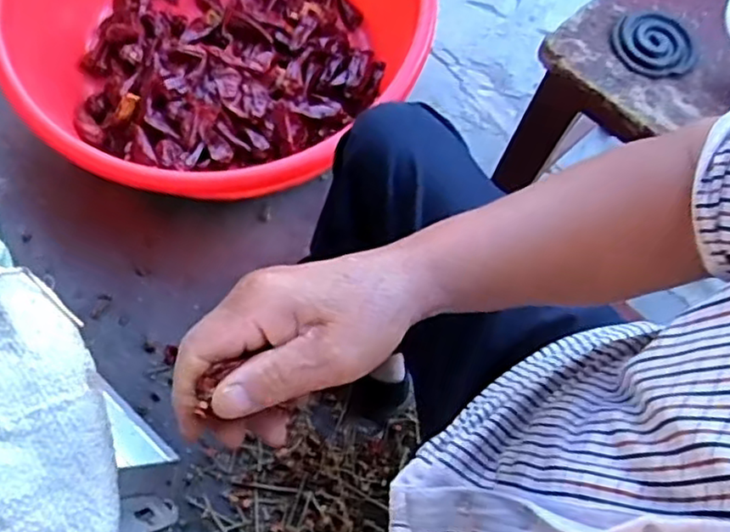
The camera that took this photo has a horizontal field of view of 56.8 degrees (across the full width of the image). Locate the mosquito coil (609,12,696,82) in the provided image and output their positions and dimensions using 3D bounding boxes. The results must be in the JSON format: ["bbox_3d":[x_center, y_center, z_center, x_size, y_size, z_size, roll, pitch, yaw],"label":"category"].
[{"bbox_3d":[0.228,-0.174,0.534,0.055,0.005,0.062,-28,76,0],"label":"mosquito coil"}]

